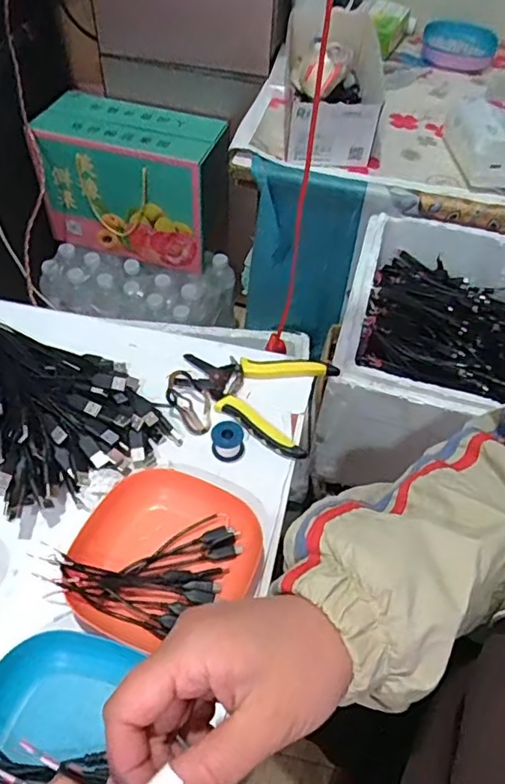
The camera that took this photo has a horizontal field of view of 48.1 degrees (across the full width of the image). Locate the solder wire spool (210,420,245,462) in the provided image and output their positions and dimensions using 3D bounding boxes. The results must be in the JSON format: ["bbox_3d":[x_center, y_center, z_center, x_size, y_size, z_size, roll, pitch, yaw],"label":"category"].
[{"bbox_3d":[-0.023,0.045,0.532,0.033,0.023,0.034,2,52,-3],"label":"solder wire spool"}]

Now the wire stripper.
[{"bbox_3d":[-0.004,-0.001,0.574,0.150,0.021,0.113,17,53,9],"label":"wire stripper"}]

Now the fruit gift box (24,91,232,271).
[{"bbox_3d":[-0.217,-0.398,1.099,0.330,0.246,0.167,17,53,9],"label":"fruit gift box"}]

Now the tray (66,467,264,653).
[{"bbox_3d":[-0.073,0.132,0.453,0.140,0.026,0.136,23,54,13],"label":"tray"}]

